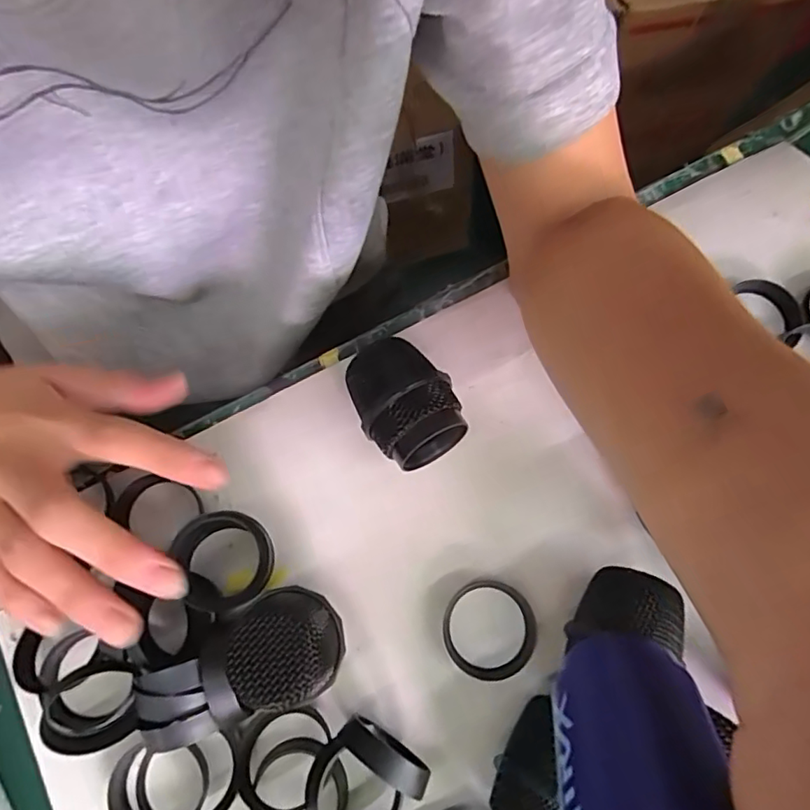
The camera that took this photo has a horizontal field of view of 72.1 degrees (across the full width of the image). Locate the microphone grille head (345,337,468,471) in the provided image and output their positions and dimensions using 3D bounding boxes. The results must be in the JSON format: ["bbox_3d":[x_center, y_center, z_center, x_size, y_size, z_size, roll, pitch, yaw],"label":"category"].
[{"bbox_3d":[0.000,0.001,0.279,0.044,0.051,0.059,-25,78,-6],"label":"microphone grille head"}]

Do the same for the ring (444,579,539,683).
[{"bbox_3d":[0.041,0.109,0.271,0.044,0.009,0.044,0,76,0],"label":"ring"}]

